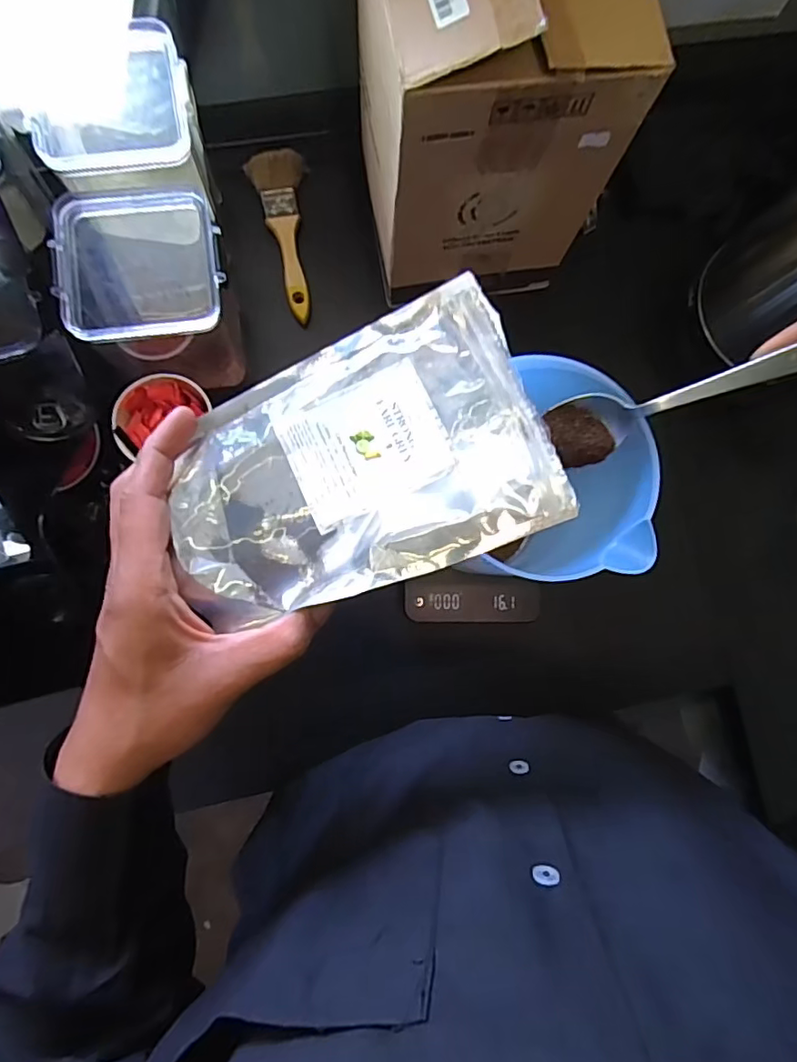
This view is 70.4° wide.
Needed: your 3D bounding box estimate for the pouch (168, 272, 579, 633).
[{"bbox_3d":[-0.023,-0.029,0.278,0.175,0.055,0.118,-22,85,-7],"label":"pouch"}]

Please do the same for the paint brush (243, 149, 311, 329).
[{"bbox_3d":[-0.110,-0.290,0.557,0.052,0.017,0.173,-9,84,-5],"label":"paint brush"}]

